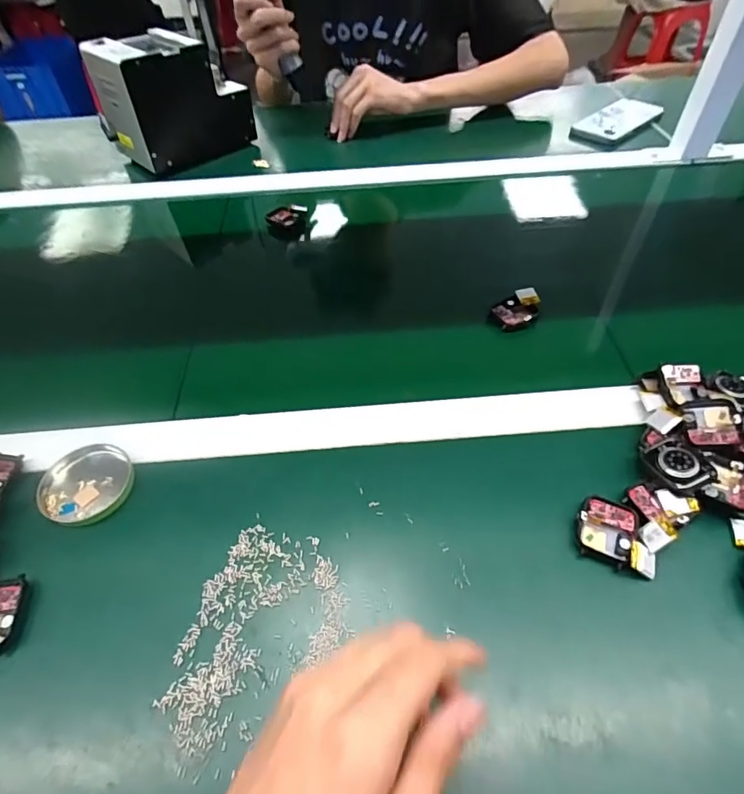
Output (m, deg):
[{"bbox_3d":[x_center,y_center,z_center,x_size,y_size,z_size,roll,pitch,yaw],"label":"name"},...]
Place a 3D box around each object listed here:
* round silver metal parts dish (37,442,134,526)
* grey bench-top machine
[{"bbox_3d":[-0.218,0.067,0.373,0.065,0.010,0.065,-1,50,1],"label":"round silver metal parts dish"},{"bbox_3d":[-0.294,-0.445,0.723,0.187,0.142,0.122,-38,59,-26],"label":"grey bench-top machine"}]

